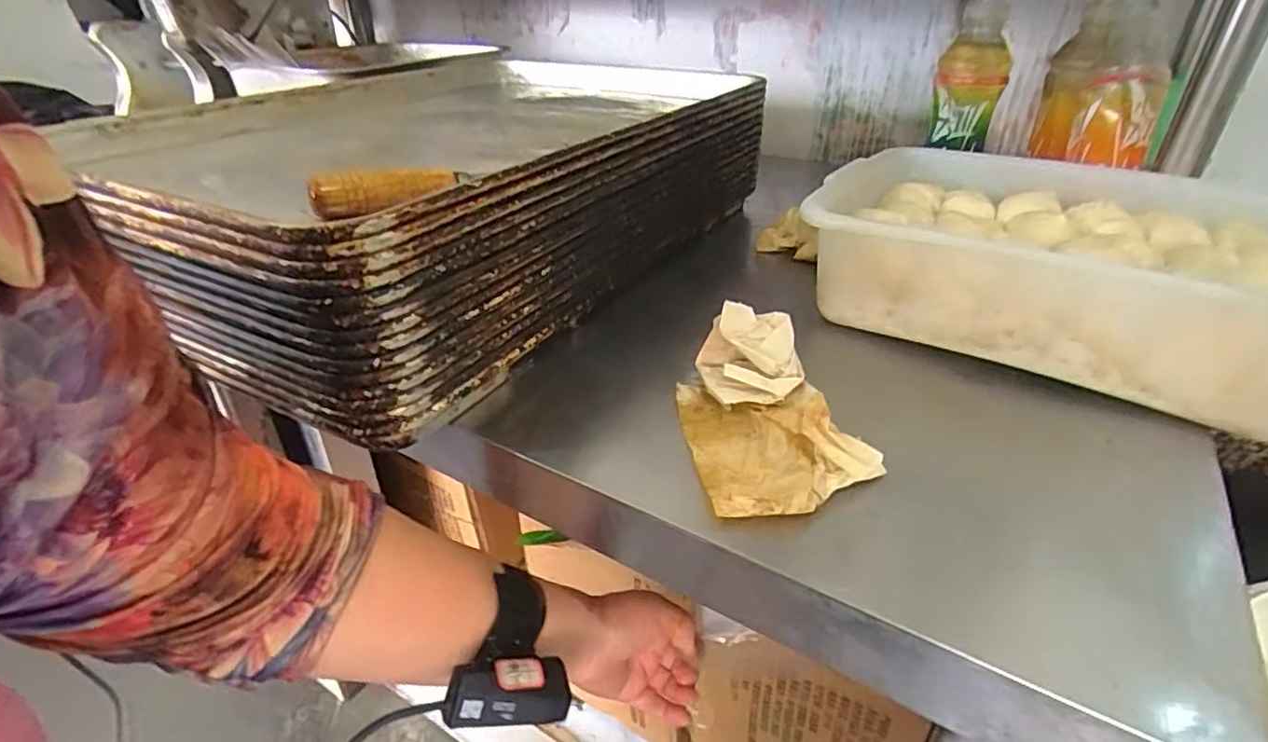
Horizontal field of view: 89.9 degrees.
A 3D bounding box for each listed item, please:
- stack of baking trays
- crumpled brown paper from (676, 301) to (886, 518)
[{"bbox_3d":[-0.162,-0.193,0.611,0.399,0.126,0.589,17,36,25],"label":"stack of baking trays"},{"bbox_3d":[0.075,0.017,0.388,0.095,0.044,0.164,-6,33,-9],"label":"crumpled brown paper"}]

